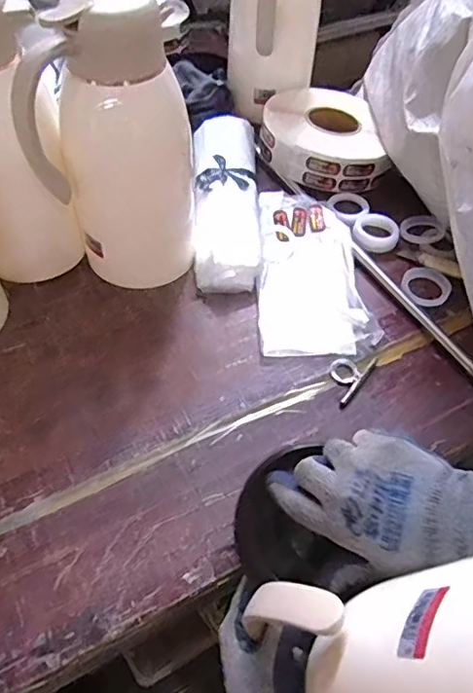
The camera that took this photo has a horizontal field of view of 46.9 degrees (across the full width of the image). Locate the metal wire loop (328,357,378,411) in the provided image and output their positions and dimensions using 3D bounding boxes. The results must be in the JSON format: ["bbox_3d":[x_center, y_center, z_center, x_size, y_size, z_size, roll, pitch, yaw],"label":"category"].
[{"bbox_3d":[0.116,0.030,0.571,0.037,0.006,0.076,31,57,20],"label":"metal wire loop"}]

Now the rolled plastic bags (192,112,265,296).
[{"bbox_3d":[-0.014,-0.199,0.714,0.091,0.043,0.313,-1,52,-3],"label":"rolled plastic bags"}]

